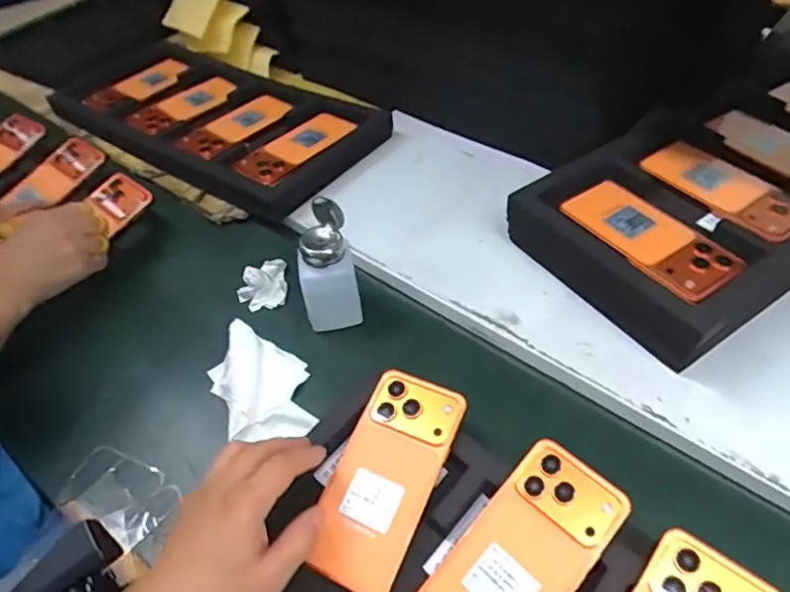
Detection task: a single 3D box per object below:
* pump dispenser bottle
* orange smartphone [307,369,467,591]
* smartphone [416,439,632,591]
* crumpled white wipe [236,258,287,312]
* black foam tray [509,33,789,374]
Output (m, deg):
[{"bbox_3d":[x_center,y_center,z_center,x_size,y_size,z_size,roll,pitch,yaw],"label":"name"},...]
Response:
[{"bbox_3d":[-0.065,-0.024,0.531,0.057,0.121,0.045,-14,49,-6],"label":"pump dispenser bottle"},{"bbox_3d":[-0.006,0.136,0.434,0.074,0.009,0.162,16,63,19],"label":"orange smartphone"},{"bbox_3d":[0.086,0.180,0.389,0.076,0.006,0.162,37,72,26],"label":"smartphone"},{"bbox_3d":[-0.142,-0.017,0.600,0.050,0.033,0.048,-11,49,-4],"label":"crumpled white wipe"},{"bbox_3d":[0.382,-0.130,0.613,0.520,0.071,0.236,-31,53,-20],"label":"black foam tray"}]

